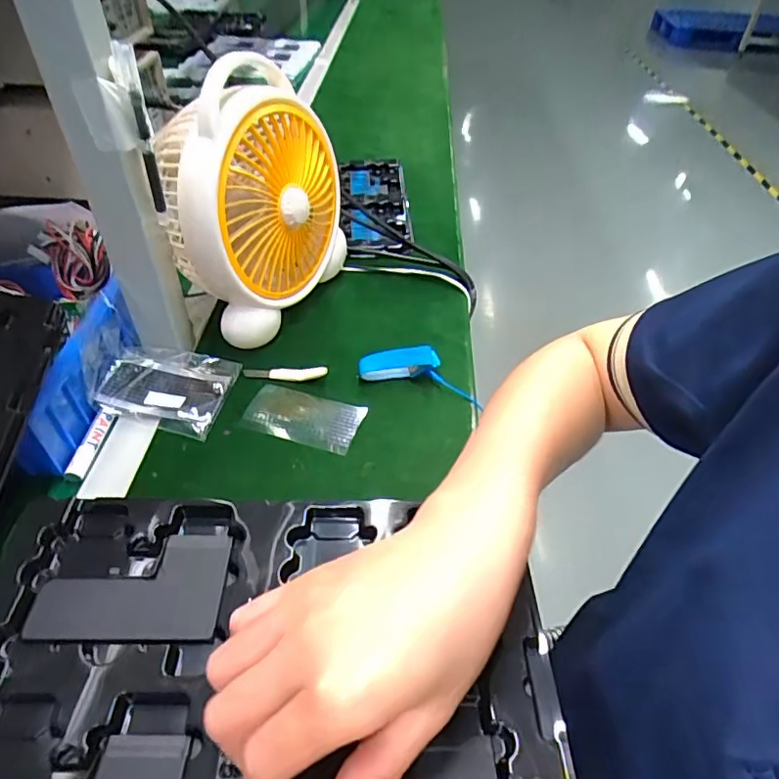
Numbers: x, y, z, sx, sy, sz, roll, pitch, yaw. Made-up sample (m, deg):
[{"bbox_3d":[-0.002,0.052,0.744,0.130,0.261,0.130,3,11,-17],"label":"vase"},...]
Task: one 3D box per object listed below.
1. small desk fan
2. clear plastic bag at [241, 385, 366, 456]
[{"bbox_3d":[-0.138,-0.196,0.568,0.114,0.235,0.200,13,45,11],"label":"small desk fan"},{"bbox_3d":[-0.084,0.027,0.526,0.113,0.008,0.058,11,47,15],"label":"clear plastic bag"}]

